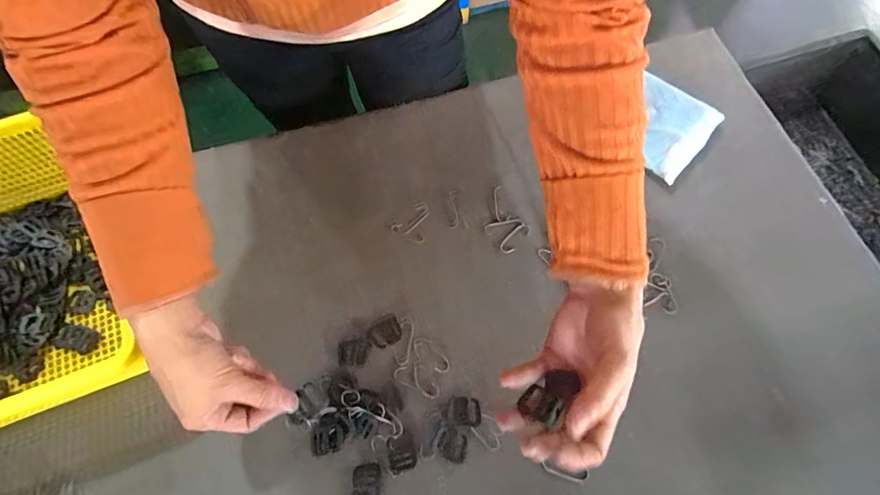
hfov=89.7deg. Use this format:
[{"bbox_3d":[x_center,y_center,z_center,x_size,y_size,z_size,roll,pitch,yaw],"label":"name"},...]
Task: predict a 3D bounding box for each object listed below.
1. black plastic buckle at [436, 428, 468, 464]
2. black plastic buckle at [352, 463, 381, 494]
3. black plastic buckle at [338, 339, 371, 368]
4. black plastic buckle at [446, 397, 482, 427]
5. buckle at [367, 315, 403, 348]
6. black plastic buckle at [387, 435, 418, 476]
[{"bbox_3d":[0.012,0.180,0.402,0.028,0.005,0.024,23,70,11],"label":"black plastic buckle"},{"bbox_3d":[-0.066,0.210,0.394,0.024,0.004,0.031,-2,68,1],"label":"black plastic buckle"},{"bbox_3d":[-0.086,0.105,0.439,0.031,0.004,0.027,1,68,2],"label":"black plastic buckle"},{"bbox_3d":[0.023,0.154,0.413,0.031,0.004,0.025,2,68,3],"label":"black plastic buckle"},{"bbox_3d":[-0.056,0.086,0.447,0.031,0.004,0.026,-24,69,-8],"label":"buckle"},{"bbox_3d":[-0.035,0.188,0.403,0.024,0.004,0.030,-12,68,-3],"label":"black plastic buckle"}]

